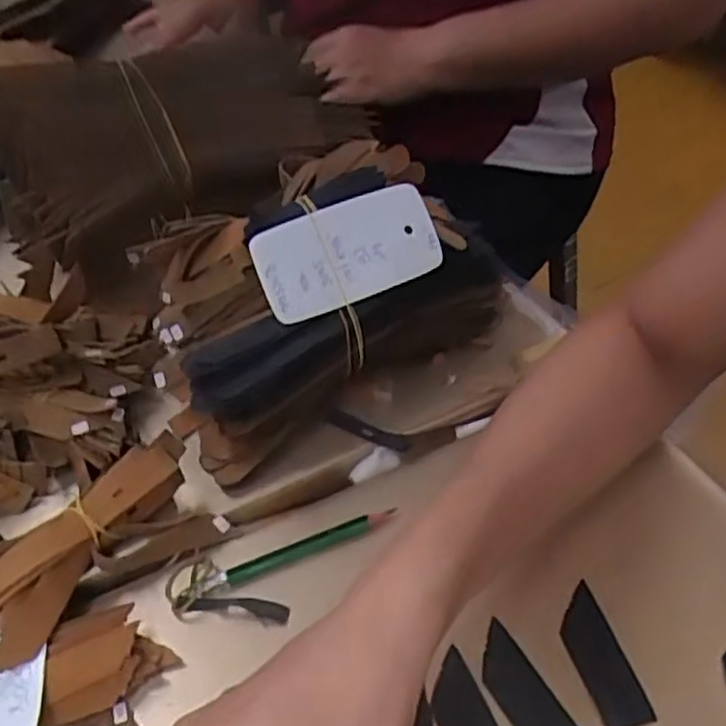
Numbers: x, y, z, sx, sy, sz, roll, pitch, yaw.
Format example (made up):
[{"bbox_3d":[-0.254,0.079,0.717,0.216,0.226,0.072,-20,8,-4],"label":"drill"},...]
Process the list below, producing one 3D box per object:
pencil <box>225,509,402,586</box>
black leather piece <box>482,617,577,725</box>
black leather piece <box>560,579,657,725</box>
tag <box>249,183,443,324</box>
[{"bbox_3d":[-0.025,0.091,0.380,0.088,0.011,0.008,-19,45,-16],"label":"pencil"},{"bbox_3d":[0.069,0.141,0.325,0.024,0.004,0.065,-20,45,-18],"label":"black leather piece"},{"bbox_3d":[0.103,0.128,0.334,0.020,0.004,0.062,-12,43,-9],"label":"black leather piece"},{"bbox_3d":[-0.007,-0.063,0.424,0.103,0.011,0.053,-22,90,-14],"label":"tag"}]

